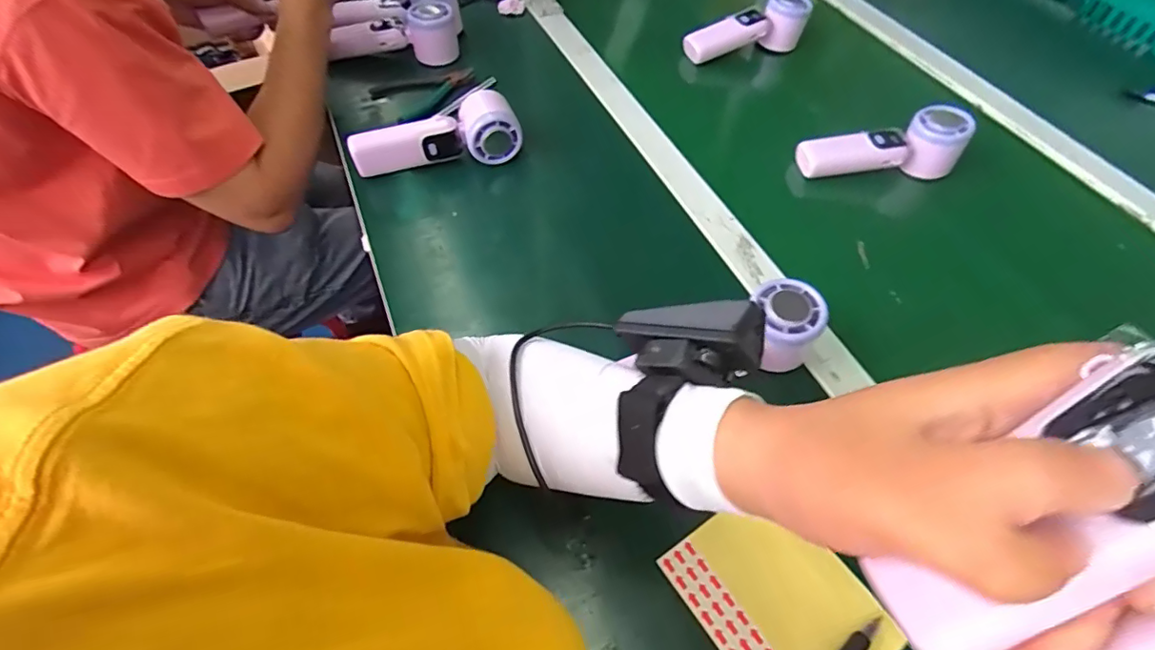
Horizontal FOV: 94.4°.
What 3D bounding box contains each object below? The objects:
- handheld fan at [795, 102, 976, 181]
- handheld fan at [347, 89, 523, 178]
[{"bbox_3d":[0.322,-0.188,0.565,0.166,0.059,0.051,-6,55,-7],"label":"handheld fan"},{"bbox_3d":[-0.146,-0.196,0.554,0.167,0.063,0.050,-10,56,-10],"label":"handheld fan"}]

